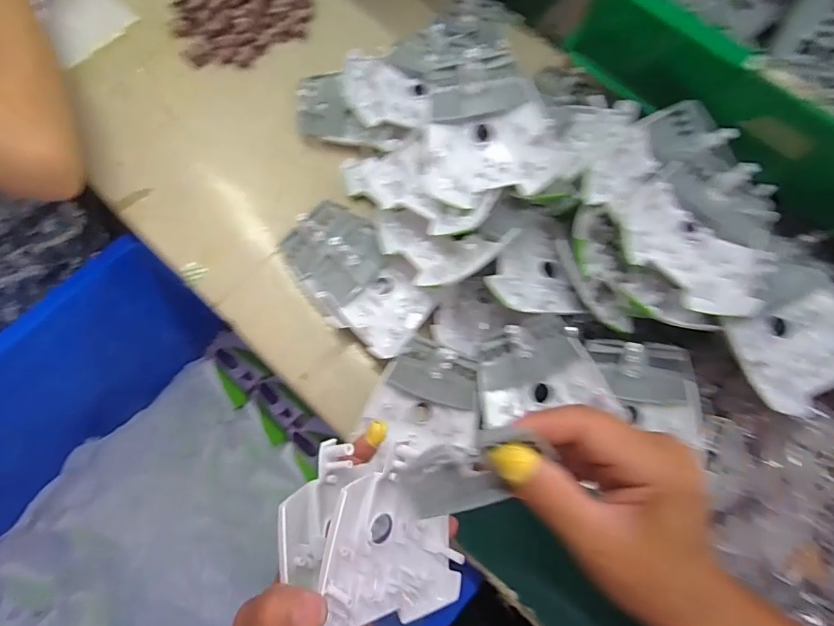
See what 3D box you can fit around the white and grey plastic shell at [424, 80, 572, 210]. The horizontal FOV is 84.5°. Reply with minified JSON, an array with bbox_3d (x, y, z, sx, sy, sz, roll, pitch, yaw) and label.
[{"bbox_3d":[0.054,-0.130,0.347,0.098,0.028,0.086,-11,74,-6],"label":"white and grey plastic shell"}]

